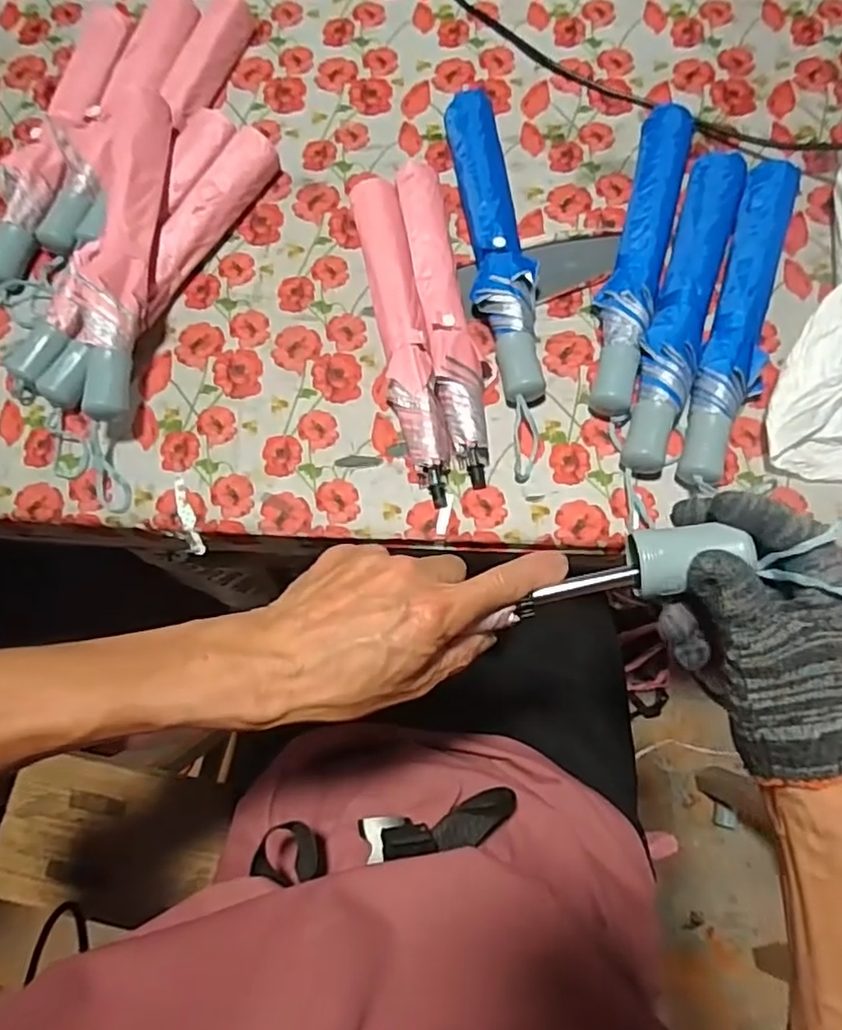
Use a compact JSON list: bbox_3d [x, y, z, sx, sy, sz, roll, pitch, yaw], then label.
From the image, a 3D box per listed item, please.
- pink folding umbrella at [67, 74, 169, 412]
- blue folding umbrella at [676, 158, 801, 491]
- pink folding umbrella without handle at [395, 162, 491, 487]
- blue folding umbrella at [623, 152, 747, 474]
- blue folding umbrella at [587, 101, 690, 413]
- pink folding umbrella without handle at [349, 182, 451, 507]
[{"bbox_3d":[-0.289,-0.254,0.609,0.067,0.046,0.331,0,75,2],"label":"pink folding umbrella"},{"bbox_3d":[0.298,-0.183,0.608,0.066,0.039,0.356,18,76,7],"label":"blue folding umbrella"},{"bbox_3d":[0.027,-0.190,0.618,0.051,0.036,0.322,-10,75,-1],"label":"pink folding umbrella without handle"},{"bbox_3d":[0.245,-0.190,0.613,0.055,0.041,0.345,18,76,7],"label":"blue folding umbrella"},{"bbox_3d":[0.211,-0.253,0.635,0.052,0.045,0.332,16,76,6],"label":"blue folding umbrella"},{"bbox_3d":[-0.017,-0.174,0.621,0.041,0.033,0.332,-11,75,-1],"label":"pink folding umbrella without handle"}]

